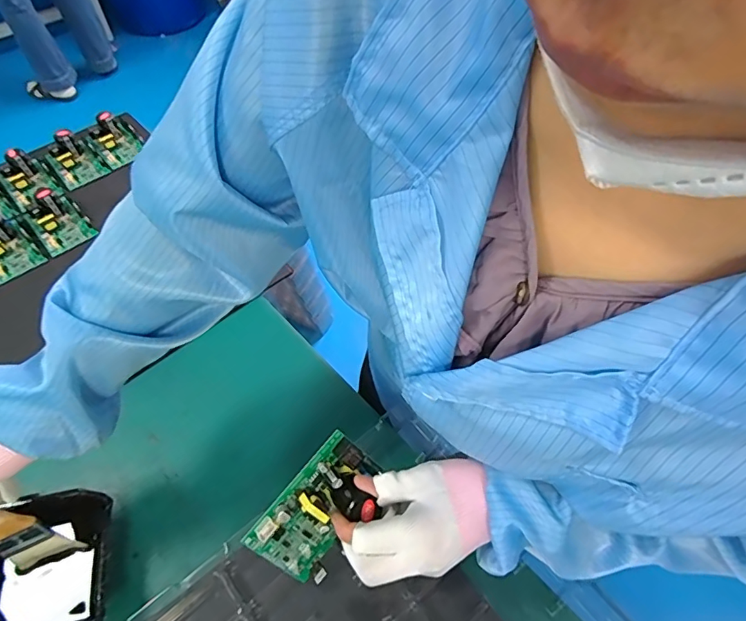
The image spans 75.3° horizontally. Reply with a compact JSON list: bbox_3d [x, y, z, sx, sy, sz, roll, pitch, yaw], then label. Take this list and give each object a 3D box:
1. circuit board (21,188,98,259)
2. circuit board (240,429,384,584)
[{"bbox_3d":[-0.463,-0.134,0.701,0.070,0.050,0.100,-38,65,-23],"label":"circuit board"},{"bbox_3d":[-0.039,0.160,0.375,0.066,0.042,0.108,45,82,-16],"label":"circuit board"}]

